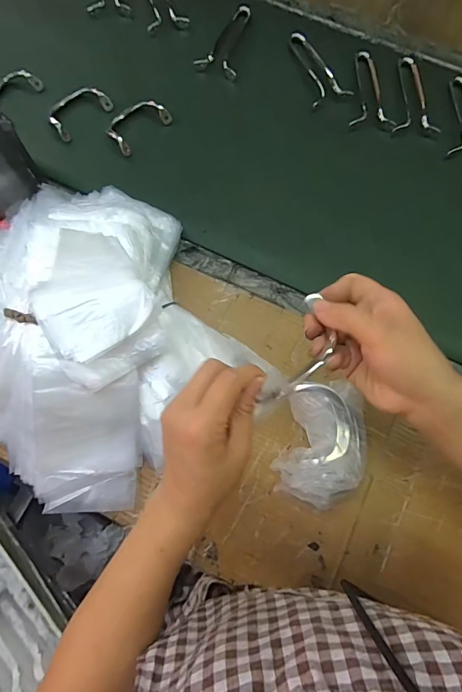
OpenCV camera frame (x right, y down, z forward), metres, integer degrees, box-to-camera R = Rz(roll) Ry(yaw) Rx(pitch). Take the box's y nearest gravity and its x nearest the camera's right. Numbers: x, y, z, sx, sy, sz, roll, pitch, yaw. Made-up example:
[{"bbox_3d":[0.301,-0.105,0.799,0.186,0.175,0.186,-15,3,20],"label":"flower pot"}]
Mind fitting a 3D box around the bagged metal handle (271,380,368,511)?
[{"bbox_3d":[0.108,0.110,0.459,0.101,0.051,0.133,16,72,3],"label":"bagged metal handle"}]

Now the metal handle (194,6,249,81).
[{"bbox_3d":[-0.003,-0.518,0.678,0.064,0.011,0.161,17,72,4],"label":"metal handle"}]

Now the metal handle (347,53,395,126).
[{"bbox_3d":[0.216,-0.418,0.648,0.069,0.017,0.163,-1,72,-2],"label":"metal handle"}]

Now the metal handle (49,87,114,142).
[{"bbox_3d":[-0.231,-0.360,0.615,0.098,0.013,0.048,-44,103,-13],"label":"metal handle"}]

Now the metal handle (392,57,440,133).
[{"bbox_3d":[0.290,-0.412,0.651,0.068,0.014,0.168,2,72,-1],"label":"metal handle"}]

